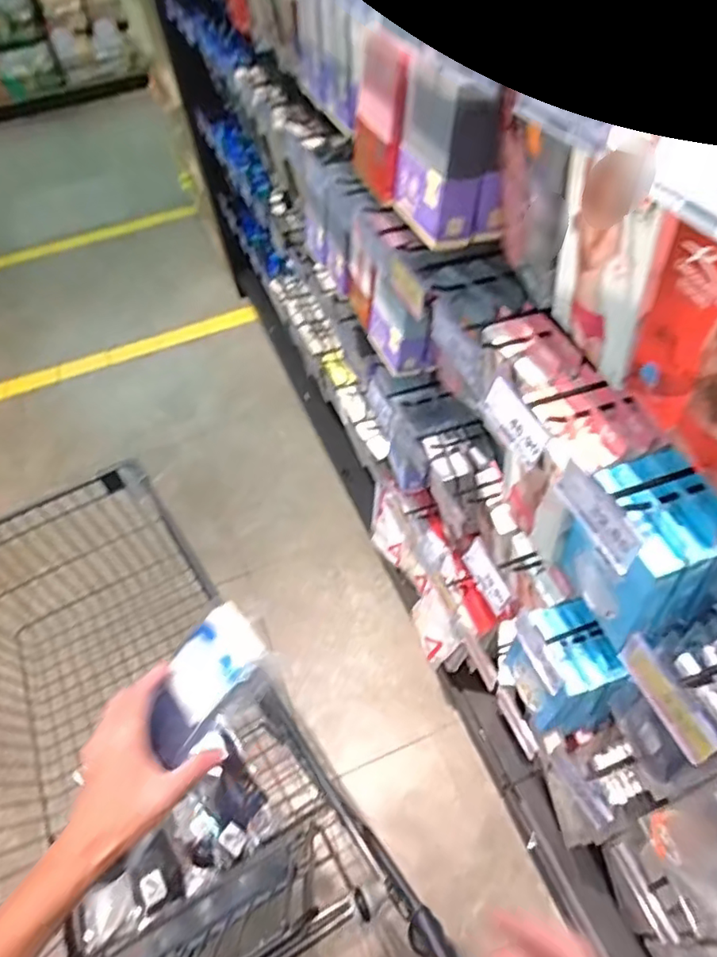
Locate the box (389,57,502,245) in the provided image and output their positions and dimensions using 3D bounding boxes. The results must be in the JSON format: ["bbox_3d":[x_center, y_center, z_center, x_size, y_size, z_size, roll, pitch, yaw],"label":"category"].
[{"bbox_3d":[0.095,-0.352,0.632,0.079,0.154,0.116,-18,52,-8],"label":"box"}]

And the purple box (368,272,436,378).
[{"bbox_3d":[0.067,-0.247,0.931,0.074,0.127,0.116,-18,52,-8],"label":"purple box"}]

